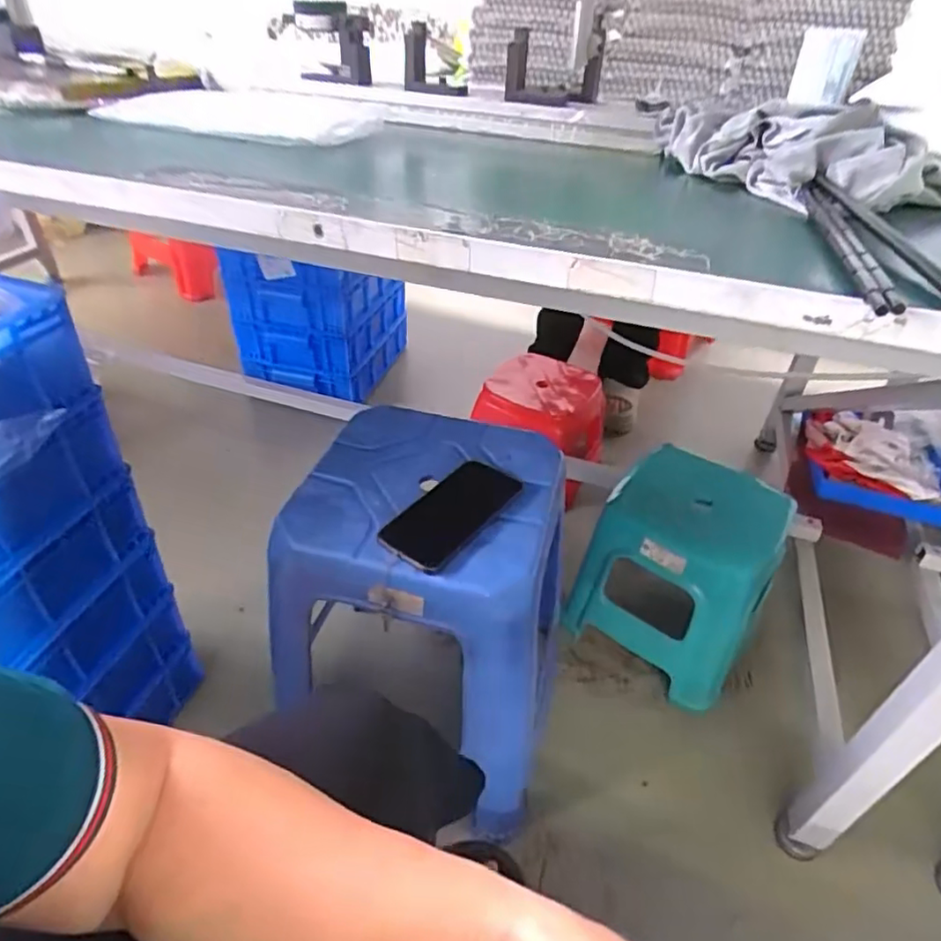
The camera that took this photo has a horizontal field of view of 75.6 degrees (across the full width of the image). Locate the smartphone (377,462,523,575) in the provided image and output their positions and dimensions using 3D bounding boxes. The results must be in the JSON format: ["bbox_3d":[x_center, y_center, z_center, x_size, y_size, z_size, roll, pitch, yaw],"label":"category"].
[{"bbox_3d":[-0.017,0.041,0.620,0.080,0.011,0.159,26,44,24],"label":"smartphone"}]

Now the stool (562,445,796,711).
[{"bbox_3d":[0.325,0.164,0.968,0.254,0.282,0.245,25,43,23],"label":"stool"}]

